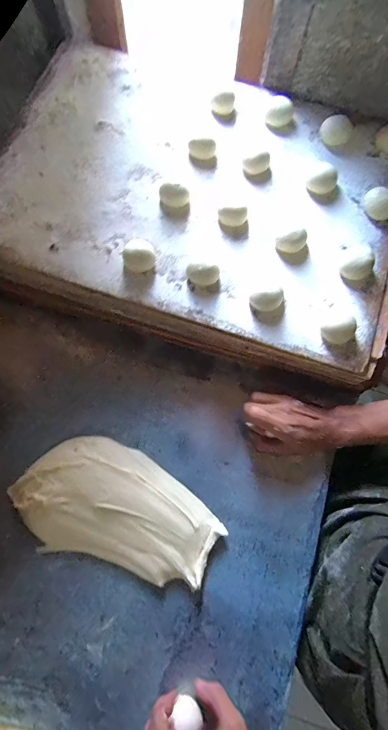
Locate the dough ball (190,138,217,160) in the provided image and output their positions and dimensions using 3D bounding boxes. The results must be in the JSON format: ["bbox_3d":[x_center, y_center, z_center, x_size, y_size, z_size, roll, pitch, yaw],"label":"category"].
[{"bbox_3d":[0.014,-0.316,0.499,0.042,0.024,0.037,0,74,-1],"label":"dough ball"}]

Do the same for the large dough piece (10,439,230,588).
[{"bbox_3d":[-0.099,0.186,0.438,0.259,0.024,0.141,20,75,4],"label":"large dough piece"}]

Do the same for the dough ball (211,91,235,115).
[{"bbox_3d":[0.046,-0.413,0.525,0.034,0.017,0.030,5,74,0],"label":"dough ball"}]

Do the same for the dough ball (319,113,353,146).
[{"bbox_3d":[0.221,-0.365,0.514,0.046,0.021,0.046,0,74,-1],"label":"dough ball"}]

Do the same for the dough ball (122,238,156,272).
[{"bbox_3d":[-0.073,-0.145,0.442,0.041,0.022,0.043,0,74,-1],"label":"dough ball"}]

